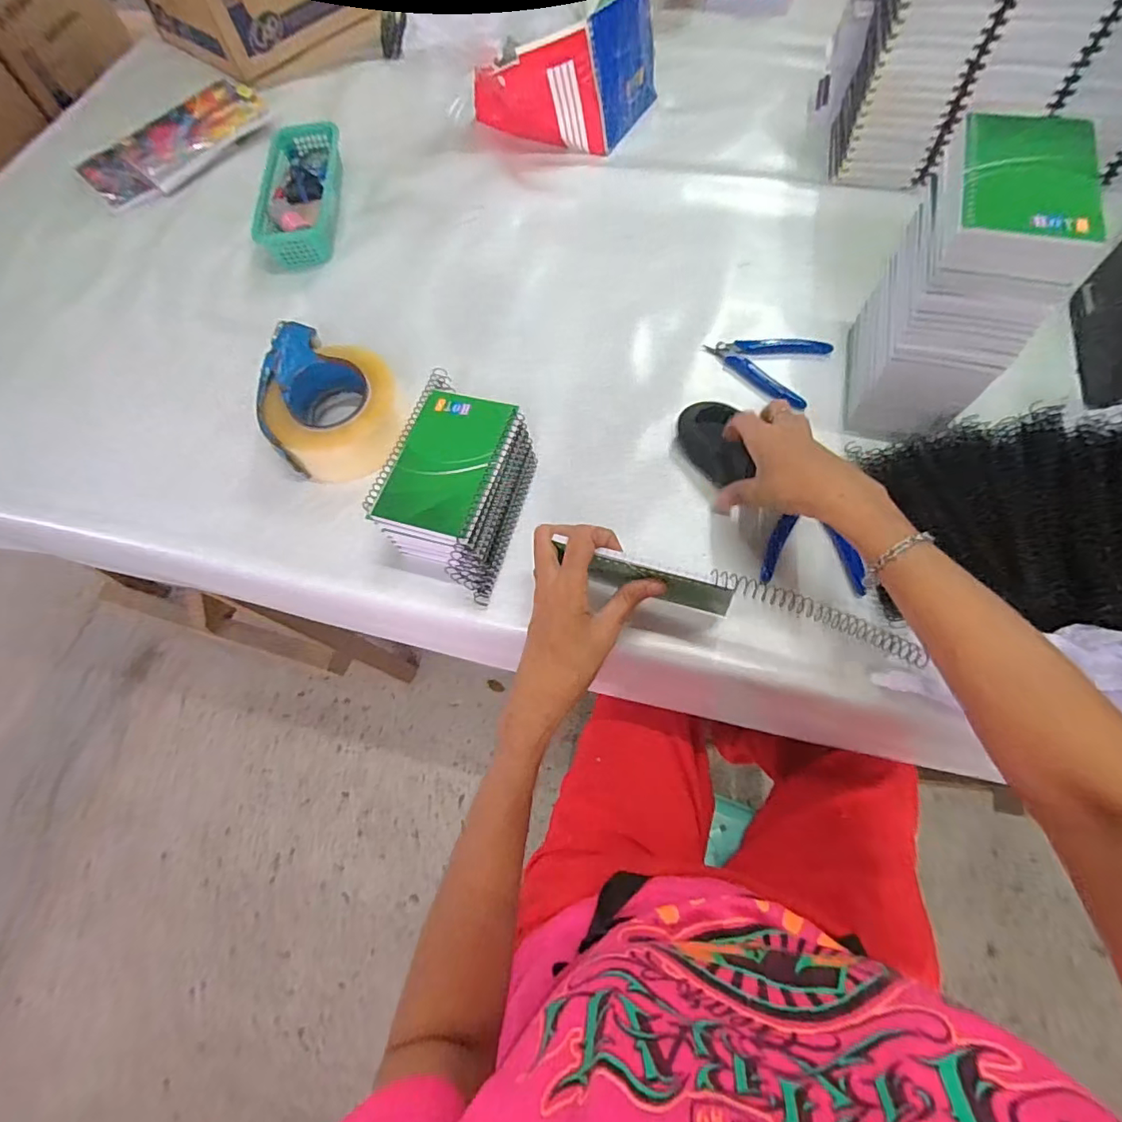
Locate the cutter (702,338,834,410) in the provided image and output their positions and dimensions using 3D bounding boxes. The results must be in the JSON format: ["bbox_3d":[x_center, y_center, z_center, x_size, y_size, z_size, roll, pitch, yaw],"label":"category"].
[{"bbox_3d":[0.209,-0.206,0.558,0.114,0.007,0.086,22,70,12],"label":"cutter"}]

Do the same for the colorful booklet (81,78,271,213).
[{"bbox_3d":[-0.548,-0.597,0.768,0.123,0.026,0.255,40,75,20],"label":"colorful booklet"}]

